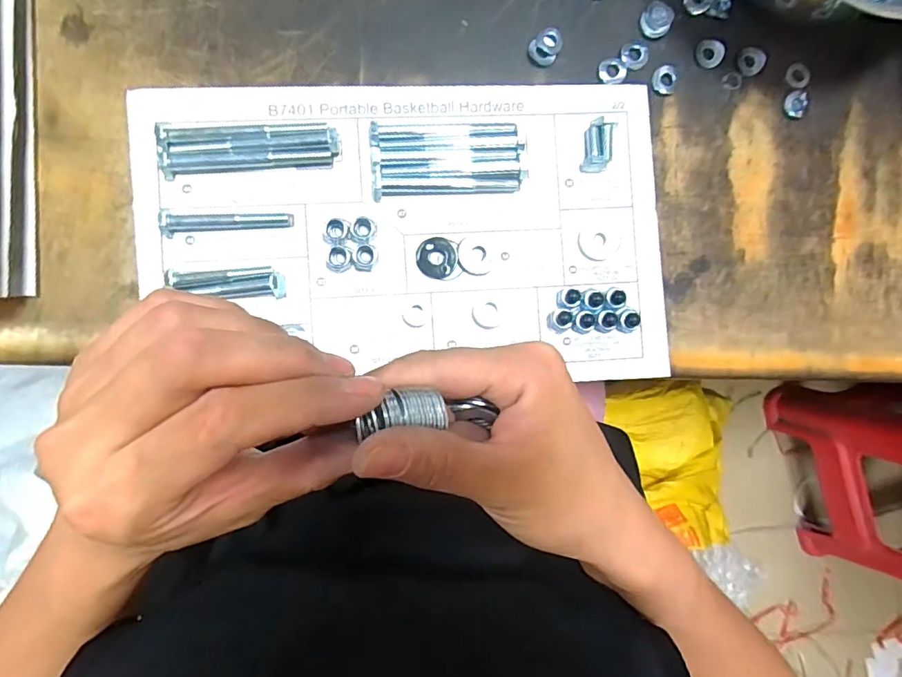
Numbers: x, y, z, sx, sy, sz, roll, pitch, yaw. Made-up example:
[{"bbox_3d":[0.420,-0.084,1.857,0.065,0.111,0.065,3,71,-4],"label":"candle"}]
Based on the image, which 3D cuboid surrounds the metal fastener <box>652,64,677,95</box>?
[{"bbox_3d":[0.167,-0.202,0.383,0.018,0.005,0.021,-7,90,-5],"label":"metal fastener"}]

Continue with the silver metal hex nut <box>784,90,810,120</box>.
[{"bbox_3d":[0.276,-0.188,0.392,0.018,0.004,0.023,19,88,-4],"label":"silver metal hex nut"}]

